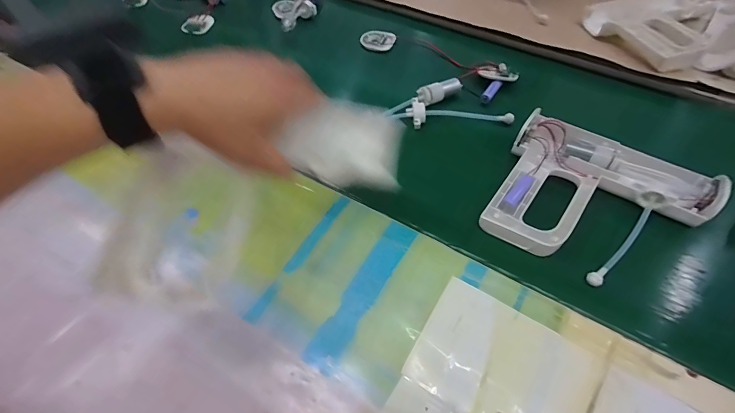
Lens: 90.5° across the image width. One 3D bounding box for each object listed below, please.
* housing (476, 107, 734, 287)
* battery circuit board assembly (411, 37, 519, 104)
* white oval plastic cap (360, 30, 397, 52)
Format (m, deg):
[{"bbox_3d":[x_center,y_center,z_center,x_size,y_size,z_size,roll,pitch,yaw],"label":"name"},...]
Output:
[{"bbox_3d":[0.254,-0.011,0.397,0.205,0.034,0.180,26,60,19],"label":"housing"},{"bbox_3d":[0.154,-0.224,0.560,0.074,0.018,0.158,-28,60,-19],"label":"battery circuit board assembly"},{"bbox_3d":[0.019,-0.285,0.626,0.058,0.007,0.036,0,82,3],"label":"white oval plastic cap"}]

